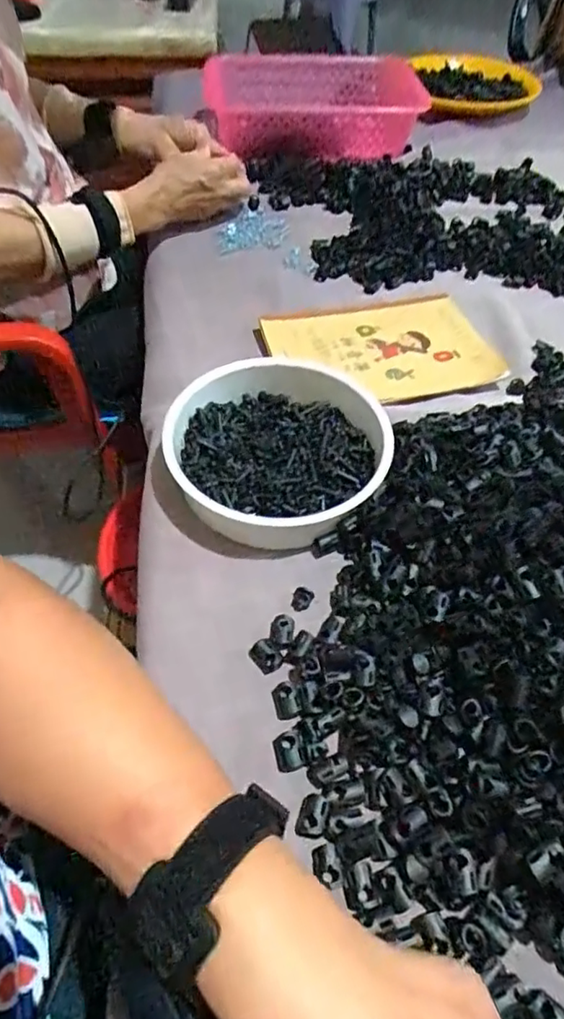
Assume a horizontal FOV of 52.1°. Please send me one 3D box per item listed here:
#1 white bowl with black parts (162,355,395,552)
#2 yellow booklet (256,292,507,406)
[{"bbox_3d":[-0.003,-0.046,0.434,0.155,0.059,0.157,1,53,-1],"label":"white bowl with black parts"},{"bbox_3d":[0.093,-0.159,0.557,0.200,0.011,0.148,-11,54,-10],"label":"yellow booklet"}]

